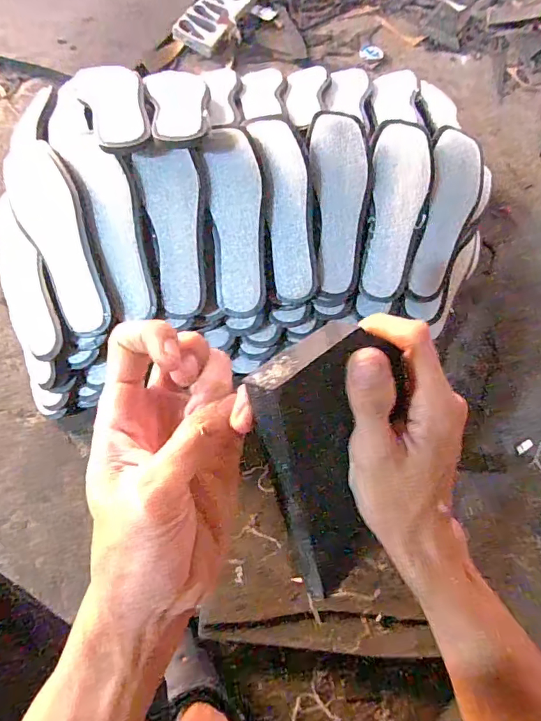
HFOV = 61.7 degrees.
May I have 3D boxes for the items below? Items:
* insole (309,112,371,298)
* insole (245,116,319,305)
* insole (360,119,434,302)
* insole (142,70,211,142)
[{"bbox_3d":[0.091,-0.199,0.586,0.073,0.013,0.224,-2,96,-3],"label":"insole"},{"bbox_3d":[0.022,-0.187,0.569,0.061,0.020,0.224,-9,99,-5],"label":"insole"},{"bbox_3d":[0.164,-0.196,0.599,0.076,0.020,0.226,7,94,0],"label":"insole"},{"bbox_3d":[-0.122,-0.343,0.594,0.080,0.016,0.228,-10,49,-6],"label":"insole"}]

